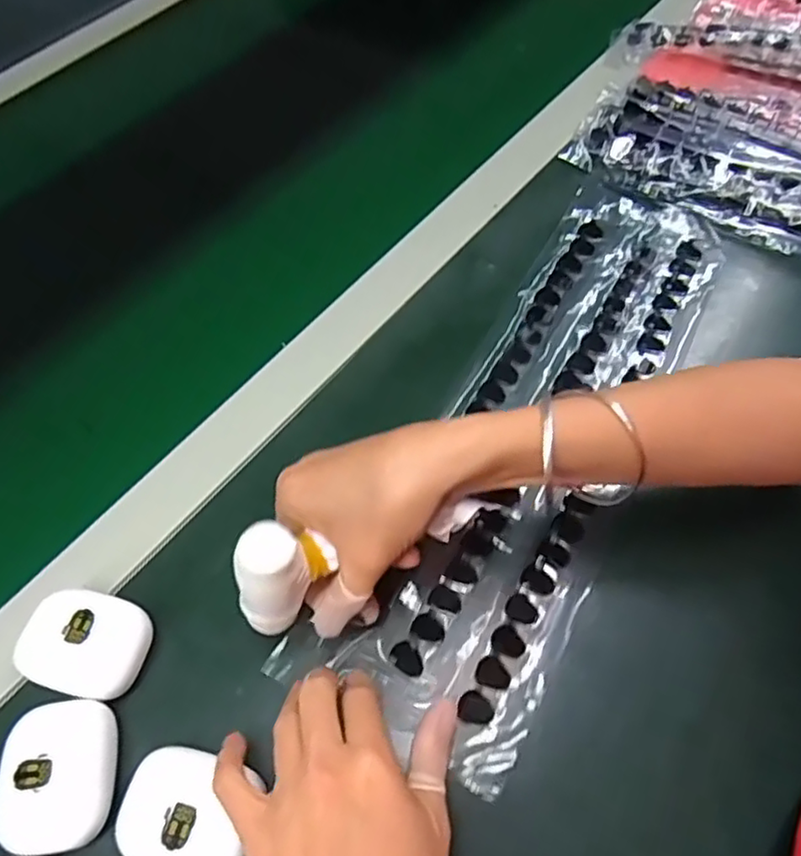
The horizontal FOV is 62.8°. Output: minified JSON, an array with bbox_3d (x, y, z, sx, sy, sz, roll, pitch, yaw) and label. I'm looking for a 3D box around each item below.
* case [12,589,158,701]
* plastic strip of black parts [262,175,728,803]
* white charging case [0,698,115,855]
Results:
[{"bbox_3d":[-0.154,0.106,0.324,0.054,0.024,0.046,12,60,6],"label":"case"},{"bbox_3d":[0.085,-0.010,0.401,0.130,0.011,0.400,23,63,12],"label":"plastic strip of black parts"},{"bbox_3d":[-0.153,0.155,0.294,0.045,0.021,0.059,-5,60,-3],"label":"white charging case"}]

